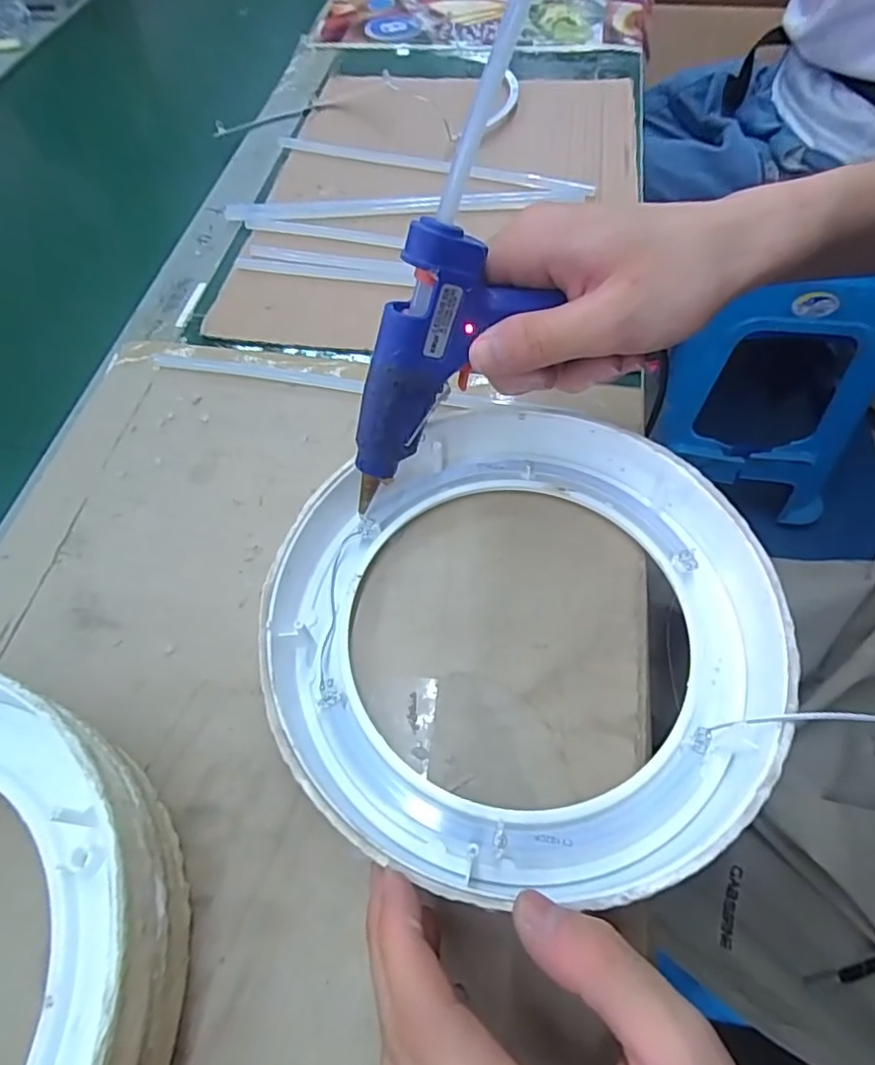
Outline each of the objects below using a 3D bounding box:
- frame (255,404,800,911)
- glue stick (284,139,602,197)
[{"bbox_3d":[0.034,0.035,0.266,0.214,0.033,0.215,-4,59,0],"label":"frame"},{"bbox_3d":[-0.008,-0.287,0.471,0.260,0.013,0.016,17,61,12],"label":"glue stick"}]

